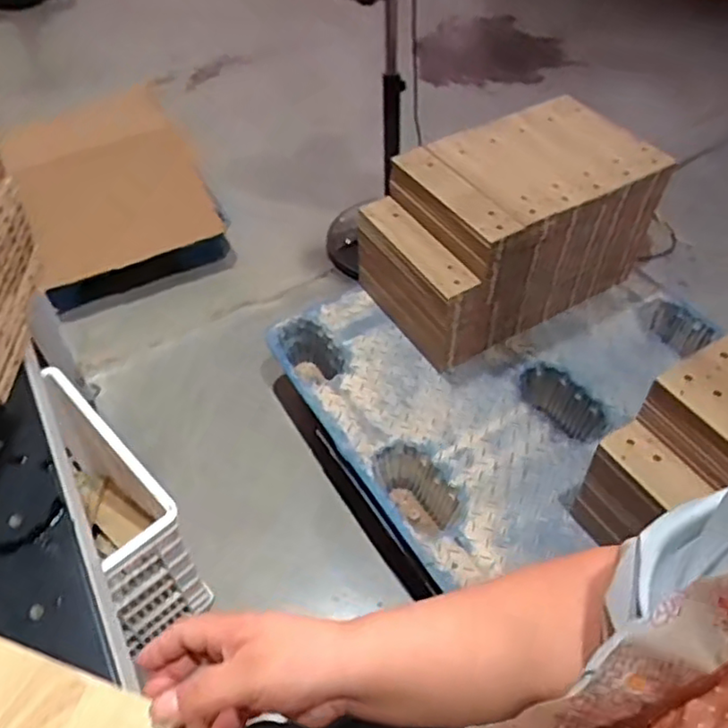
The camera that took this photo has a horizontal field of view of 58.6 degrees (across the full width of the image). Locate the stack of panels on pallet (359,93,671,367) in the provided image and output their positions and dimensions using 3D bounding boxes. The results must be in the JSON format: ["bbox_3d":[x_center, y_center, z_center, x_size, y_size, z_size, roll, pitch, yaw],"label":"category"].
[{"bbox_3d":[0.367,-0.335,1.616,0.671,0.441,0.357,-25,53,-19],"label":"stack of panels on pallet"}]

